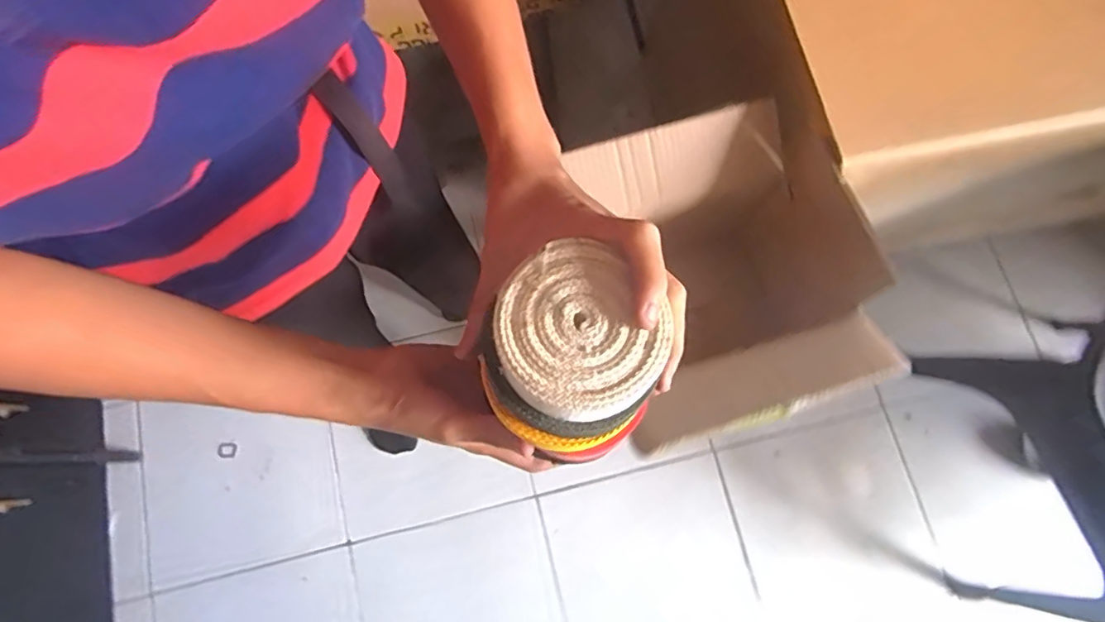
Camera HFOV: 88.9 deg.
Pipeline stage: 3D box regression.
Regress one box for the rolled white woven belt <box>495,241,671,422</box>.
[{"bbox_3d":[0.011,0.011,0.255,0.069,0.023,0.075,0,76,-2],"label":"rolled white woven belt"}]

